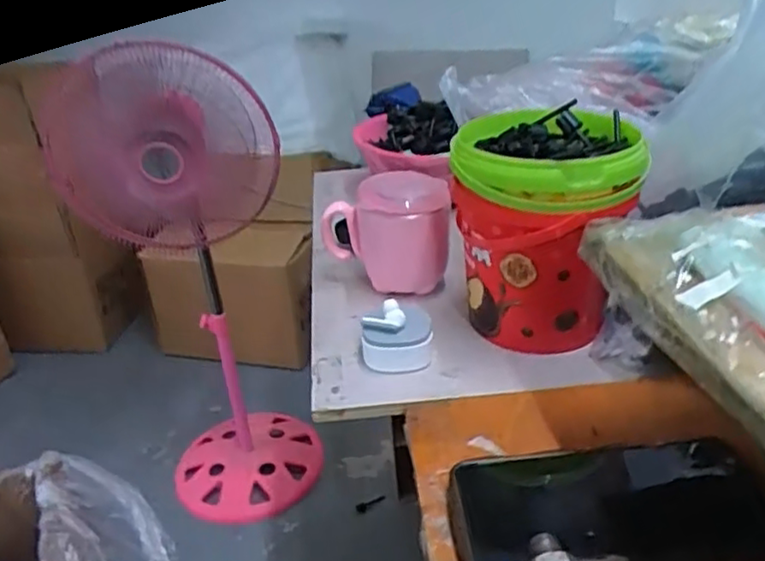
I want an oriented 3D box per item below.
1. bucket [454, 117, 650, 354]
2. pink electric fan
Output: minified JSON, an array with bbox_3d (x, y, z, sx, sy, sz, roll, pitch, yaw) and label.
[{"bbox_3d":[0.119,-0.034,0.498,0.126,0.154,0.118,3,29,12],"label":"bucket"},{"bbox_3d":[-0.343,0.027,1.223,0.333,0.857,0.335,-17,31,-23],"label":"pink electric fan"}]

